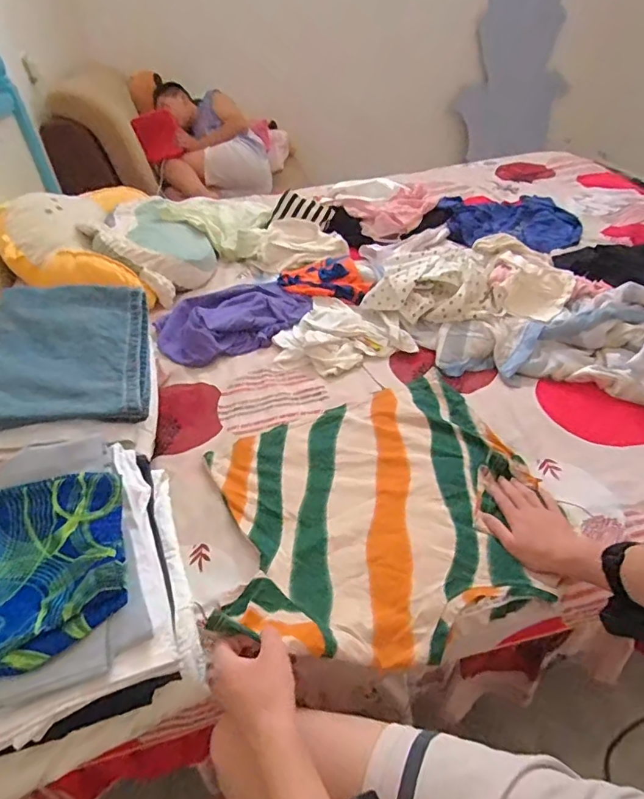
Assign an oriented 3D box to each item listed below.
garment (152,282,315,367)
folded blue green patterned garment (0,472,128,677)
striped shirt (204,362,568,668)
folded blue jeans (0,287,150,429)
[{"bbox_3d":[-0.221,-0.215,1.212,0.376,0.060,0.265,-22,43,-19],"label":"garment"},{"bbox_3d":[-0.321,0.191,0.574,0.162,0.044,0.228,-15,41,-11],"label":"folded blue green patterned garment"},{"bbox_3d":[0.079,0.138,0.764,0.474,0.075,0.483,-12,43,-8],"label":"striped shirt"},{"bbox_3d":[-0.429,-0.082,0.839,0.251,0.034,0.295,0,54,-15],"label":"folded blue jeans"}]

